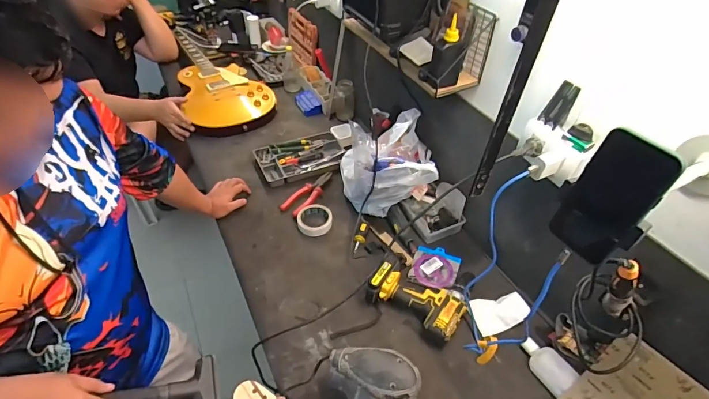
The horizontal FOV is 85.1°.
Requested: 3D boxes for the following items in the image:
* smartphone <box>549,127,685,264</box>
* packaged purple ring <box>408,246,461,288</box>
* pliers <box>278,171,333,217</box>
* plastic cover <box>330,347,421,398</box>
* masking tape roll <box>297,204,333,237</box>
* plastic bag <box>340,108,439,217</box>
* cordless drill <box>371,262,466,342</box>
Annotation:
[{"bbox_3d":[0.273,0.000,0.419,0.010,0.148,0.073,-15,47,-28],"label":"smartphone"},{"bbox_3d":[0.201,0.166,0.954,0.108,0.016,0.117,20,45,16],"label":"packaged purple ring"},{"bbox_3d":[-0.126,-0.022,1.133,0.070,0.019,0.195,29,48,24],"label":"pliers"},{"bbox_3d":[0.029,0.333,0.676,0.161,0.147,0.089,16,44,12],"label":"plastic cover"},{"bbox_3d":[-0.107,0.053,1.047,0.096,0.023,0.104,2,43,-2],"label":"masking tape roll"},{"bbox_3d":[0.080,-0.089,1.020,0.228,0.255,0.200,5,43,1],"label":"plastic bag"},{"bbox_3d":[0.139,0.218,0.855,0.200,0.065,0.127,28,48,23],"label":"cordless drill"}]

